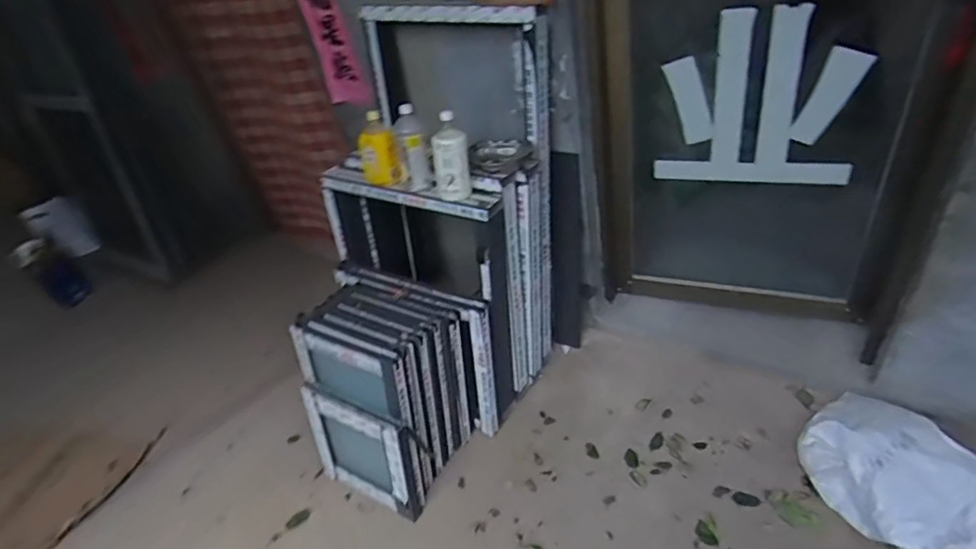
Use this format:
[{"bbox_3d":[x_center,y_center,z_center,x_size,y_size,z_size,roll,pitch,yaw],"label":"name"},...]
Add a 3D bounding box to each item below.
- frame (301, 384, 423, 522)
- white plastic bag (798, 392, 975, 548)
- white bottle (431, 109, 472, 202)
[{"bbox_3d":[-0.377,0.513,1.591,0.377,0.375,0.047,14,32,26],"label":"frame"},{"bbox_3d":[1.058,0.520,1.413,0.339,0.188,0.459,-25,39,-15],"label":"white plastic bag"},{"bbox_3d":[-0.099,-0.308,1.425,0.098,0.218,0.093,-13,38,0],"label":"white bottle"}]

